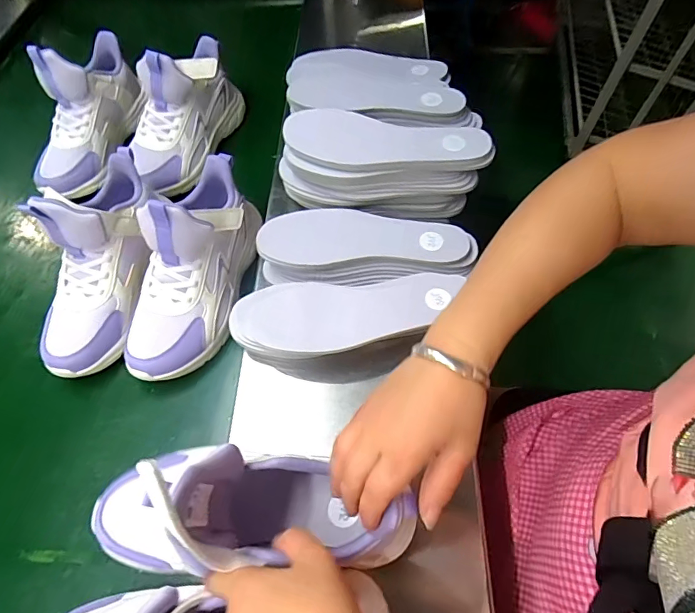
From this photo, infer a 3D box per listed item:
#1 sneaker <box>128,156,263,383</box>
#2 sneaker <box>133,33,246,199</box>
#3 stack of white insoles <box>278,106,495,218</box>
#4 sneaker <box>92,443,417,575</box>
[{"bbox_3d":[-0.167,-0.049,0.470,0.094,0.148,0.247,9,59,3],"label":"sneaker"},{"bbox_3d":[-0.235,-0.281,0.602,0.088,0.128,0.225,14,60,7],"label":"sneaker"},{"bbox_3d":[0.040,-0.168,0.517,0.231,0.084,0.080,5,59,1],"label":"stack of white insoles"},{"bbox_3d":[-0.080,0.156,0.324,0.235,0.141,0.084,9,59,3],"label":"sneaker"}]

